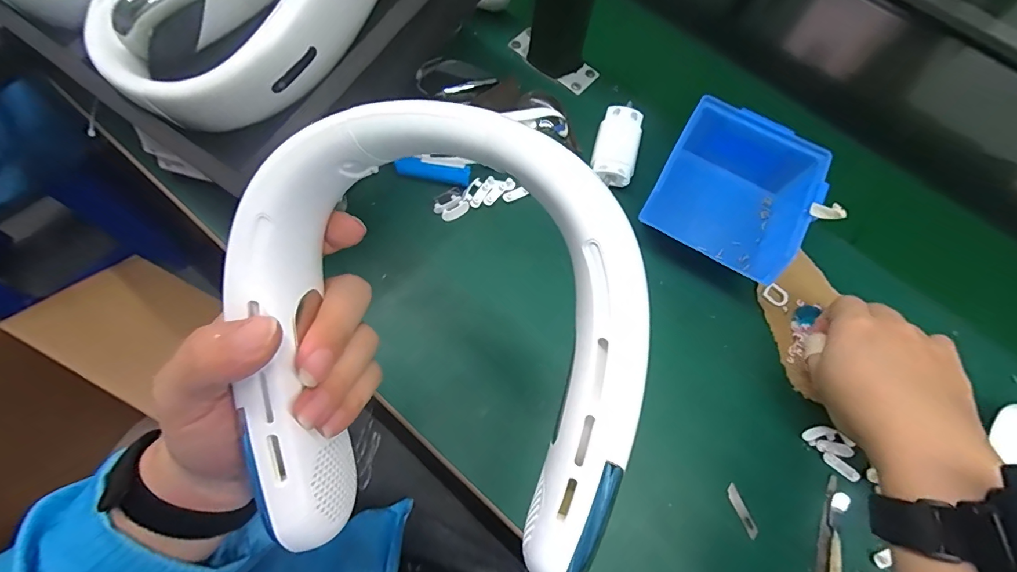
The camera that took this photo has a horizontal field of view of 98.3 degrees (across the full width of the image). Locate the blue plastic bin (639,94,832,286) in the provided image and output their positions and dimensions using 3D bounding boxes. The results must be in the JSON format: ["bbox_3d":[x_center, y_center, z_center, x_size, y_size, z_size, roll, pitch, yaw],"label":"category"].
[{"bbox_3d":[0.197,-0.079,0.391,0.126,0.066,0.136,29,70,9],"label":"blue plastic bin"}]

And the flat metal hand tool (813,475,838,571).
[{"bbox_3d":[0.234,0.190,0.325,0.009,0.004,0.097,21,69,6],"label":"flat metal hand tool"}]

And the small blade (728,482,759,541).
[{"bbox_3d":[0.175,0.169,0.330,0.010,0.004,0.036,-21,66,-4],"label":"small blade"}]

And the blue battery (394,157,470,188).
[{"bbox_3d":[-0.069,-0.105,0.404,0.067,0.017,0.014,7,69,1],"label":"blue battery"}]

